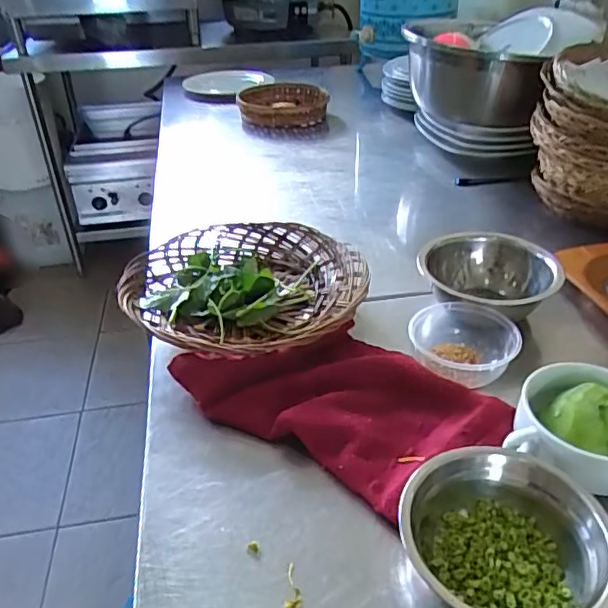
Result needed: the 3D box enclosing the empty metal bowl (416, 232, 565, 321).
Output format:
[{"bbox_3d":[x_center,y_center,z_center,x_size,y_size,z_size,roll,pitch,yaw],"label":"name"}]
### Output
[{"bbox_3d":[0.191,-0.022,0.603,0.138,0.056,0.123,9,36,17],"label":"empty metal bowl"}]

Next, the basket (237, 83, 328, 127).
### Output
[{"bbox_3d":[-0.049,-0.434,1.243,0.186,0.054,0.224,-7,34,-3],"label":"basket"}]

